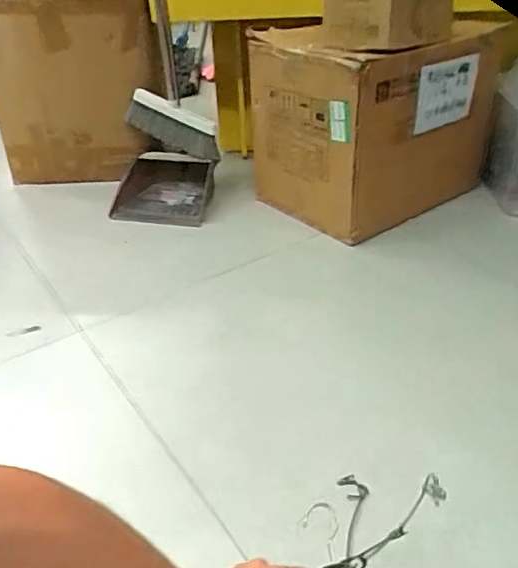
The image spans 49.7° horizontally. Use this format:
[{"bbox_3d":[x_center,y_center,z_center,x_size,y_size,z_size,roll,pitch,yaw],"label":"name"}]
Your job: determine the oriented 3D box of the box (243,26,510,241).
[{"bbox_3d":[0.291,-0.435,1.492,0.535,0.416,0.424,-24,39,-28],"label":"box"}]

